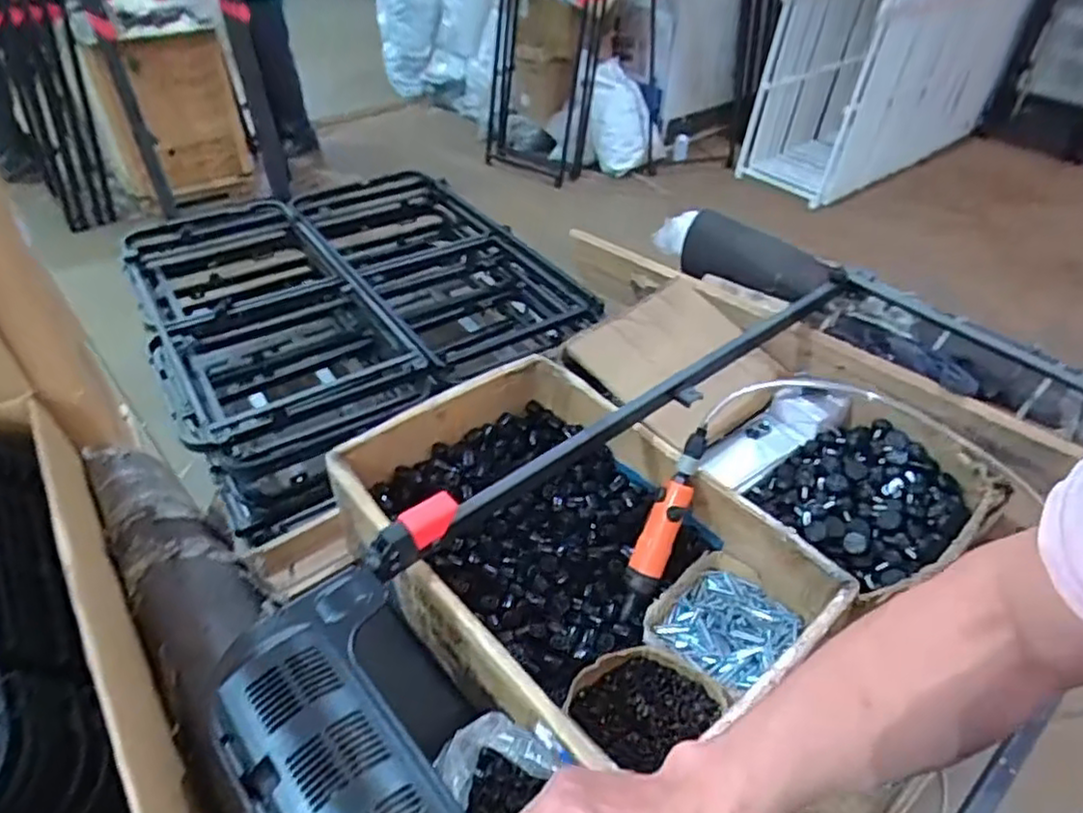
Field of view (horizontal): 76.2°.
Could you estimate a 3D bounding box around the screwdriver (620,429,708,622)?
[{"bbox_3d":[0.146,0.141,0.829,0.042,0.244,0.043,22,-1,17],"label":"screwdriver"}]

